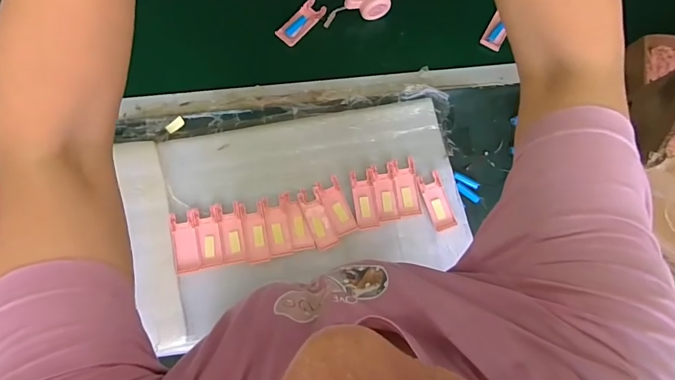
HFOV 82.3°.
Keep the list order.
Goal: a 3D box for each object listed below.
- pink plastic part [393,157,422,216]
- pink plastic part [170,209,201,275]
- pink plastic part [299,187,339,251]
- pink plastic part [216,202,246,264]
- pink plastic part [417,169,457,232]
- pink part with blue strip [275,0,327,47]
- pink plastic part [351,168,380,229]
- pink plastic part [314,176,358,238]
[{"bbox_3d":[0.124,-0.006,0.686,0.041,0.008,0.099,-7,82,-4],"label":"pink plastic part"},{"bbox_3d":[-0.258,0.089,0.653,0.041,0.008,0.101,-9,82,-5],"label":"pink plastic part"},{"bbox_3d":[-0.032,0.051,0.667,0.039,0.009,0.102,-21,83,-6],"label":"pink plastic part"},{"bbox_3d":[-0.184,0.075,0.671,0.041,0.004,0.101,-10,82,-5],"label":"pink plastic part"},{"bbox_3d":[0.176,0.020,0.685,0.039,0.010,0.101,-19,83,-6],"label":"pink plastic part"},{"bbox_3d":[-0.068,-0.319,0.739,0.043,0.007,0.104,42,81,3],"label":"pink part with blue strip"},{"bbox_3d":[0.049,0.016,0.679,0.041,0.007,0.099,-7,82,-4],"label":"pink plastic part"},{"bbox_3d":[-0.004,0.030,0.673,0.044,0.006,0.100,-22,83,-6],"label":"pink plastic part"}]

